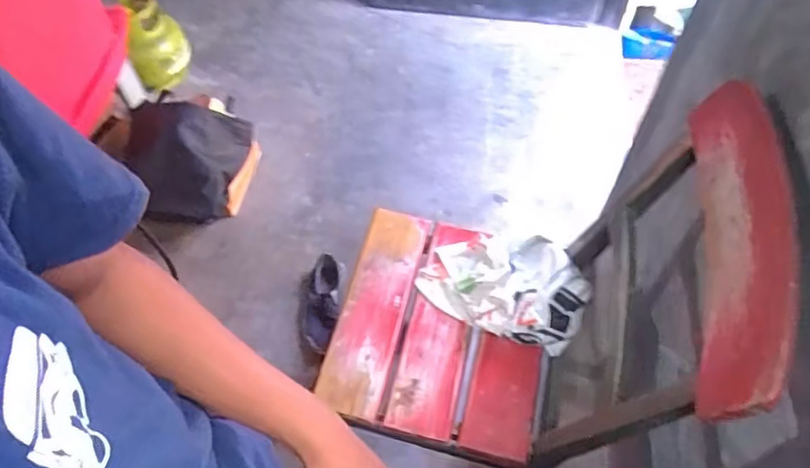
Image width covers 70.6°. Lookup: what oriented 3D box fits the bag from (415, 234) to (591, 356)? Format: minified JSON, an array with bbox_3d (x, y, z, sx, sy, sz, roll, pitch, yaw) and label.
[{"bbox_3d":[0.178,0.081,1.029,0.282,0.068,0.193,19,61,14],"label":"bag"}]

